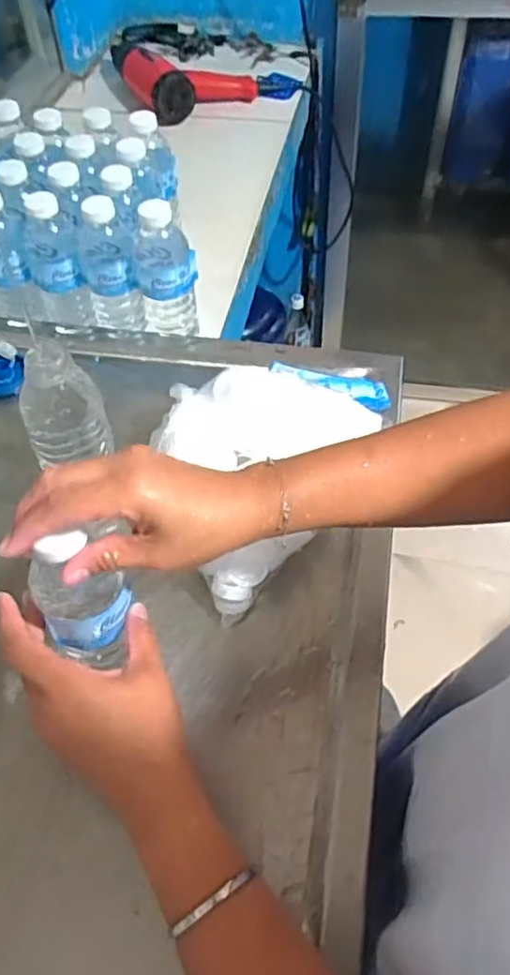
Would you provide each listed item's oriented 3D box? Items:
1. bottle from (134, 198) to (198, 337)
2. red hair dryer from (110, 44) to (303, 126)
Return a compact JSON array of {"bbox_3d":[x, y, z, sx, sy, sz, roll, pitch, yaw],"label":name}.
[{"bbox_3d":[-0.092,-0.225,0.690,0.063,0.142,0.057,-8,53,-3],"label":"bottle"},{"bbox_3d":[-0.089,-0.731,1.140,0.282,0.065,0.245,-23,56,-14],"label":"red hair dryer"}]

